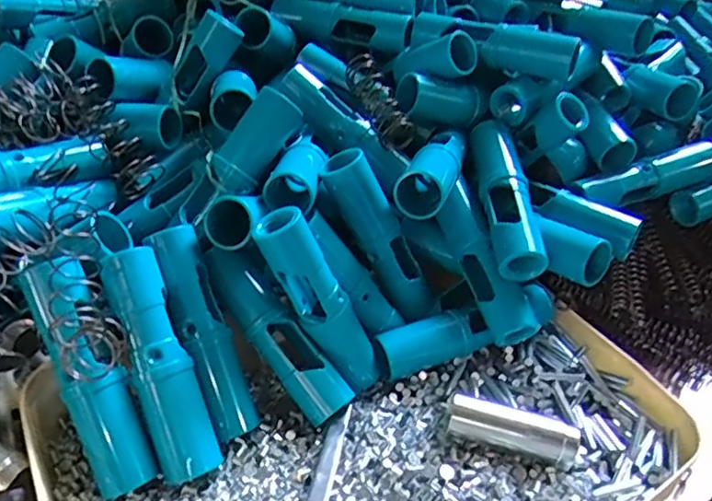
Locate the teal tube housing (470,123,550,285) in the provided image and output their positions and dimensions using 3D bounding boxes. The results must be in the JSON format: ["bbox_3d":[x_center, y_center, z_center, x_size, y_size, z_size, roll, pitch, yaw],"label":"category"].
[{"bbox_3d":[0.099,-0.039,0.400,0.030,0.023,0.126,-3,53,-2],"label":"teal tube housing"}]

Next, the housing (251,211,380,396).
[{"bbox_3d":[-0.018,0.031,0.350,0.028,0.120,0.021,-19,28,17],"label":"housing"}]

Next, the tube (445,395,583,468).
[{"bbox_3d":[0.085,0.097,0.328,0.068,0.017,0.015,17,34,4],"label":"tube"}]

